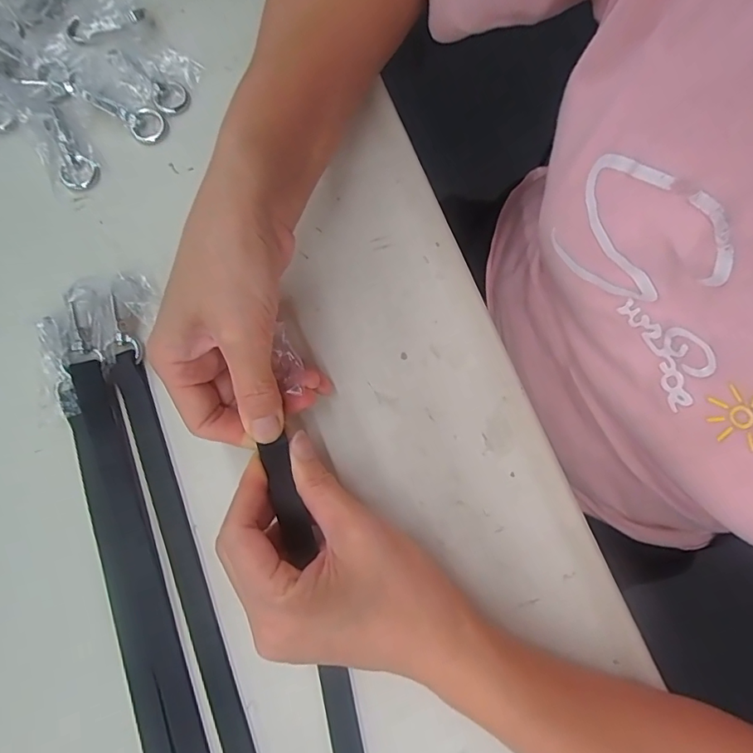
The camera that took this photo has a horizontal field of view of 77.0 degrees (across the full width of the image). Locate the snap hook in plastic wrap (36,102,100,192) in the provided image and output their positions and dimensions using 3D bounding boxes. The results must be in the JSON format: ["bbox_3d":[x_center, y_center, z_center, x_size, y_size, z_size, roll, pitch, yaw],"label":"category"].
[{"bbox_3d":[-0.201,-0.147,0.305,0.028,0.009,0.057,-28,93,-5],"label":"snap hook in plastic wrap"}]

